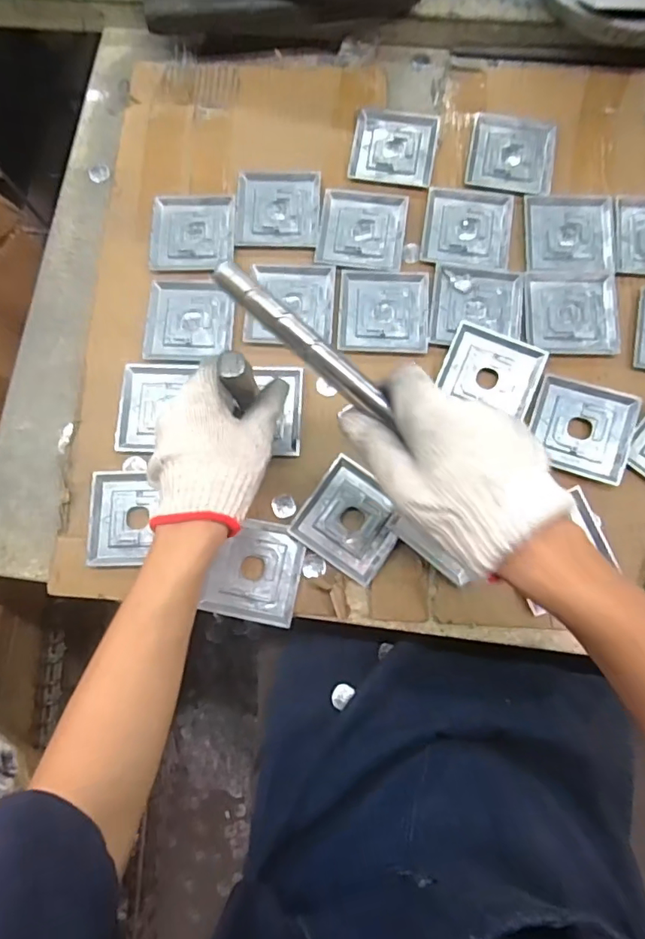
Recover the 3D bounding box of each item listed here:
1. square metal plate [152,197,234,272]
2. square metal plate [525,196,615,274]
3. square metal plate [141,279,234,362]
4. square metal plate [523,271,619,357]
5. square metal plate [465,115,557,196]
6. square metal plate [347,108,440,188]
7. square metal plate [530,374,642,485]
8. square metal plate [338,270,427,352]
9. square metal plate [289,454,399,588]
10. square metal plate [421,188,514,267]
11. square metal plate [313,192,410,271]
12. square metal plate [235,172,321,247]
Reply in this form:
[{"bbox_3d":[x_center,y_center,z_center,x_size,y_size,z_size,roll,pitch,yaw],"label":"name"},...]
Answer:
[{"bbox_3d":[-0.140,-0.257,0.569,0.088,0.006,0.090,-3,78,1],"label":"square metal plate"},{"bbox_3d":[0.262,-0.249,0.553,0.092,0.005,0.093,2,78,2],"label":"square metal plate"},{"bbox_3d":[-0.138,-0.155,0.546,0.089,0.004,0.090,2,78,2],"label":"square metal plate"},{"bbox_3d":[0.253,-0.160,0.532,0.091,0.007,0.092,0,78,2],"label":"square metal plate"},{"bbox_3d":[0.208,-0.345,0.572,0.090,0.006,0.094,11,78,4],"label":"square metal plate"},{"bbox_3d":[0.080,-0.360,0.584,0.091,0.005,0.092,9,78,4],"label":"square metal plate"},{"bbox_3d":[0.249,-0.040,0.499,0.088,0.010,0.091,19,79,6],"label":"square metal plate"},{"bbox_3d":[0.063,-0.165,0.540,0.091,0.008,0.091,3,78,3],"label":"square metal plate"},{"bbox_3d":[0.028,0.048,0.490,0.089,0.014,0.087,35,81,9],"label":"square metal plate"},{"bbox_3d":[0.156,-0.258,0.557,0.091,0.004,0.091,9,78,4],"label":"square metal plate"},{"bbox_3d":[0.043,-0.258,0.560,0.091,0.004,0.091,7,78,4],"label":"square metal plate"},{"bbox_3d":[-0.049,-0.285,0.571,0.090,0.005,0.090,2,78,2],"label":"square metal plate"}]

